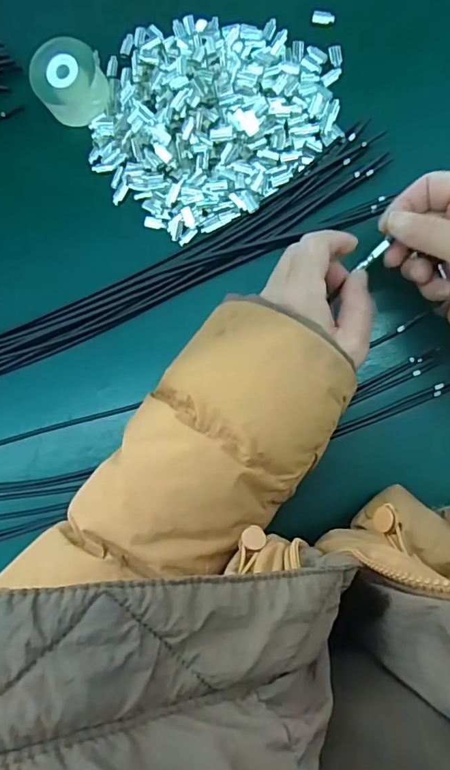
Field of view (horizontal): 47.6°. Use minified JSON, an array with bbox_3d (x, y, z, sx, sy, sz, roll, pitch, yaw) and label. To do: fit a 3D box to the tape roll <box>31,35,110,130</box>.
[{"bbox_3d":[-0.123,-0.243,0.409,0.054,0.030,0.060,-32,85,3],"label":"tape roll"}]

